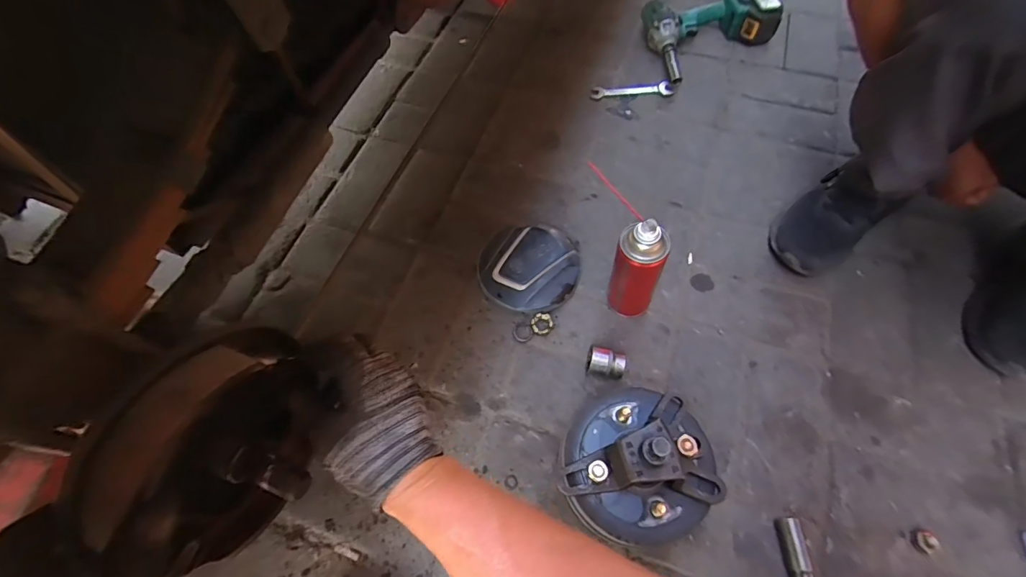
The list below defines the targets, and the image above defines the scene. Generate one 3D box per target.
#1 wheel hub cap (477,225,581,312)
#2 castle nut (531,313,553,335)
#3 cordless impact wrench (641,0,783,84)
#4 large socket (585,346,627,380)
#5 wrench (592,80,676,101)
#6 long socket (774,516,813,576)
[{"bbox_3d":[0.025,-0.031,0.648,0.146,0.034,0.134,-1,62,2],"label":"wheel hub cap"},{"bbox_3d":[0.039,0.049,0.615,0.028,0.016,0.029,-1,62,2],"label":"castle nut"},{"bbox_3d":[0.385,-0.515,0.867,0.238,0.082,0.178,-18,63,-8],"label":"cordless impact wrench"},{"bbox_3d":[0.123,0.101,0.587,0.049,0.039,0.036,8,62,6],"label":"large socket"},{"bbox_3d":[0.223,-0.373,0.834,0.152,0.005,0.034,-7,62,-2],"label":"wrench"},{"bbox_3d":[0.307,0.291,0.476,0.020,0.020,0.079,-5,62,-1],"label":"long socket"}]

